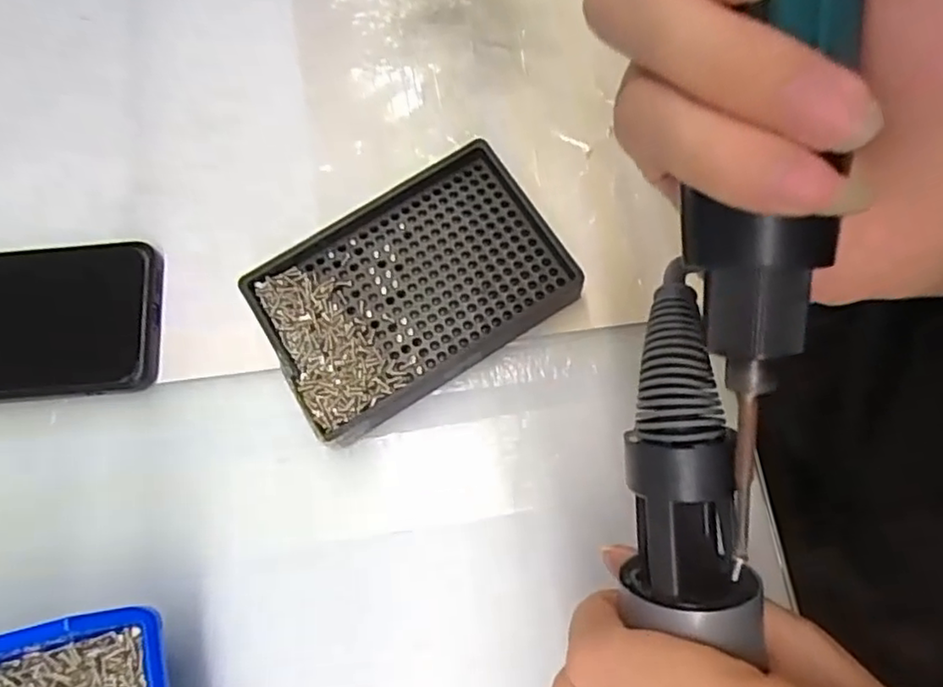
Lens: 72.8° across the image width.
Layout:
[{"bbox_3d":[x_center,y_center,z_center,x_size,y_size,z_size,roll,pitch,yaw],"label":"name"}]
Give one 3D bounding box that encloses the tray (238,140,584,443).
[{"bbox_3d":[-0.028,-0.027,0.306,0.137,0.024,0.091,-32,77,-7],"label":"tray"}]

